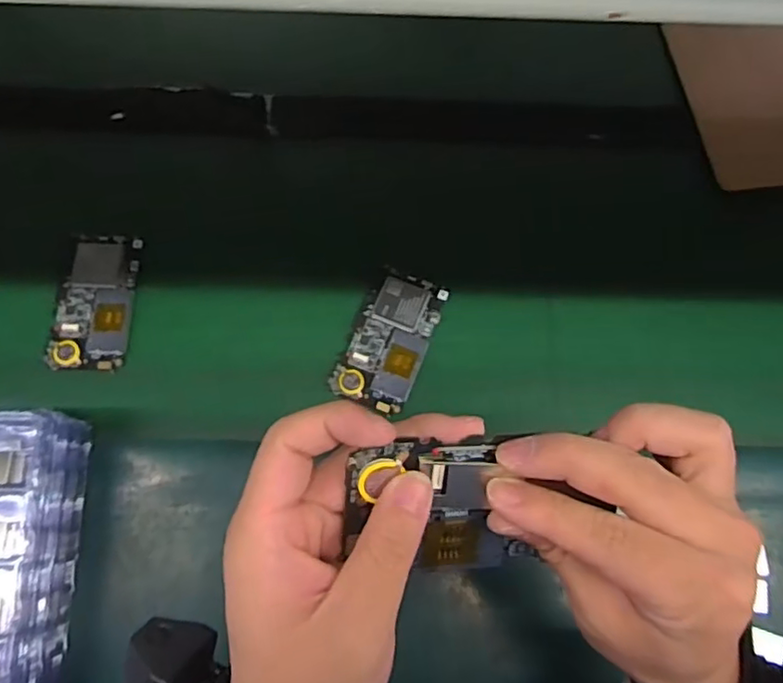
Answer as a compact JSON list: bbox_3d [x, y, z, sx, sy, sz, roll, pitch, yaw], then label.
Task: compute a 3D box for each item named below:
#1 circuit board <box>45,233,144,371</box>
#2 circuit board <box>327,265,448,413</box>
[{"bbox_3d":[-0.255,-0.037,0.525,0.062,0.014,0.122,2,70,-1],"label":"circuit board"},{"bbox_3d":[0.000,-0.004,0.524,0.062,0.008,0.122,21,71,6],"label":"circuit board"}]

